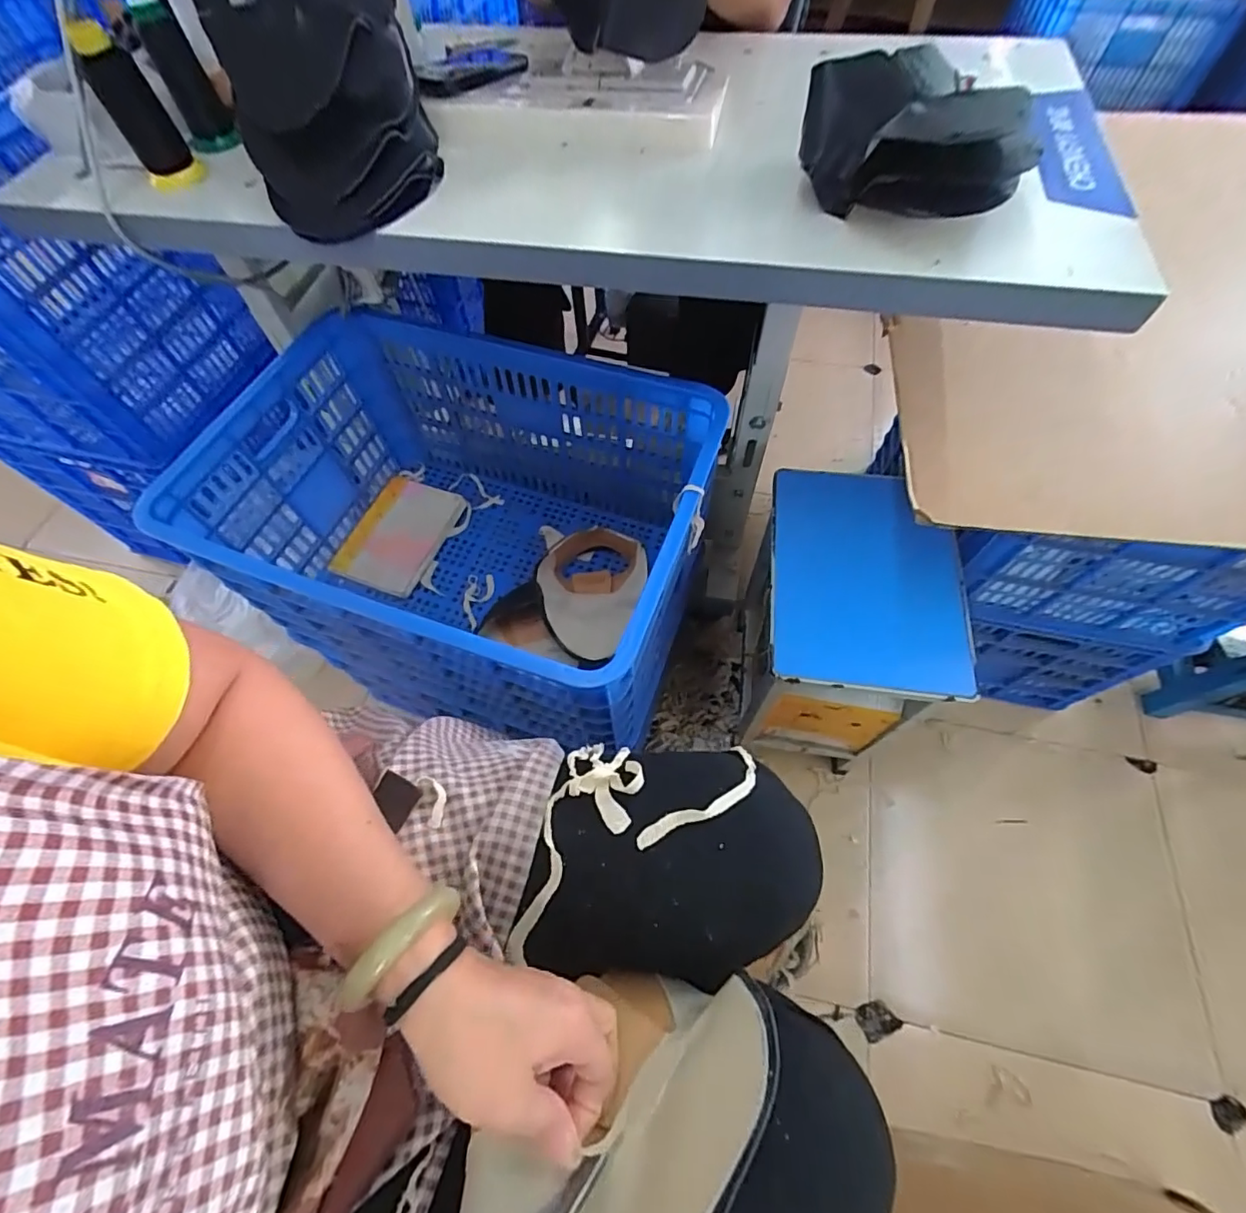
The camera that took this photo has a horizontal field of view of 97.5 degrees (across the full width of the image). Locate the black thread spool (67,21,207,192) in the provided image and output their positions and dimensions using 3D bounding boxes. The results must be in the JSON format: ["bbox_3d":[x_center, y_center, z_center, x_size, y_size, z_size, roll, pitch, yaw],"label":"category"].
[{"bbox_3d":[-0.531,-0.543,0.596,0.052,0.134,0.040,-34,34,-15],"label":"black thread spool"}]

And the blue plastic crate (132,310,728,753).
[{"bbox_3d":[-0.214,-0.110,0.769,0.608,0.306,0.415,17,64,11],"label":"blue plastic crate"}]

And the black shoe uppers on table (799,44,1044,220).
[{"bbox_3d":[0.259,-0.424,0.503,0.212,0.072,0.127,30,67,17],"label":"black shoe uppers on table"}]

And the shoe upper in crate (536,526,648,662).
[{"bbox_3d":[-0.056,-0.027,0.841,0.135,0.070,0.200,15,63,10],"label":"shoe upper in crate"}]

